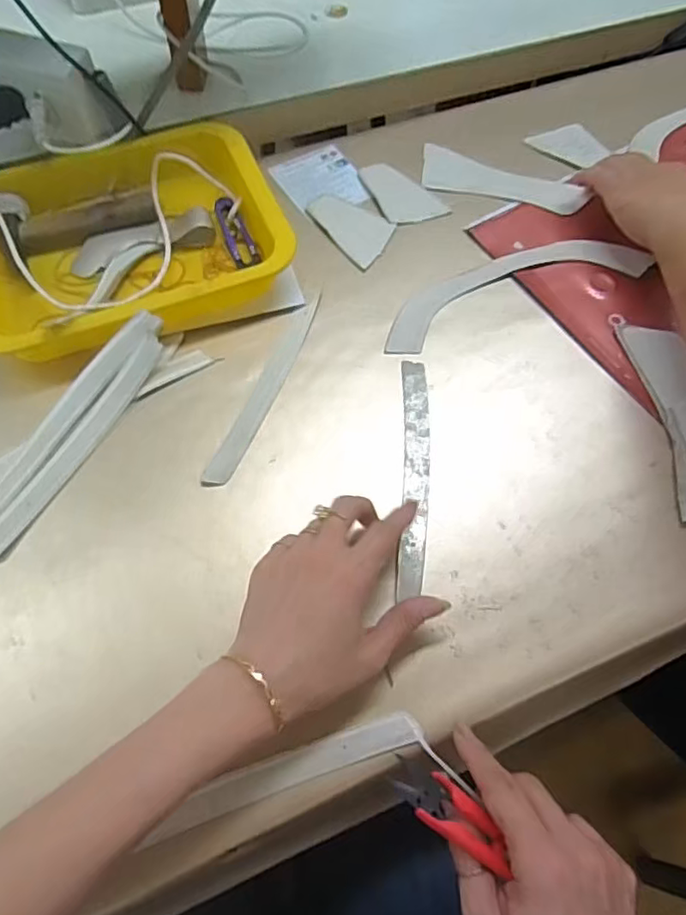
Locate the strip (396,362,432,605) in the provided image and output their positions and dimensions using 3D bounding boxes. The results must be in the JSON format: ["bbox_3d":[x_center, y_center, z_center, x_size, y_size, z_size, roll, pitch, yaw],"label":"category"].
[{"bbox_3d":[0.052,0.009,0.426,0.021,0.004,0.183,4,63,1],"label":"strip"}]

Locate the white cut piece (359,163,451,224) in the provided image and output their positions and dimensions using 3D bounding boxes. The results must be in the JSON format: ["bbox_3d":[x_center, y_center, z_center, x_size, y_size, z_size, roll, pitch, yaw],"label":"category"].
[{"bbox_3d":[0.049,-0.245,0.556,0.048,0.004,0.092,-38,71,-17],"label":"white cut piece"}]

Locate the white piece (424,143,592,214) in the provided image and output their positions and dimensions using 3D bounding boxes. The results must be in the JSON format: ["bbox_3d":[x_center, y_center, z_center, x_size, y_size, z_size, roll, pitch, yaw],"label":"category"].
[{"bbox_3d":[0.148,-0.259,0.565,0.157,0.007,0.054,22,66,8],"label":"white piece"}]

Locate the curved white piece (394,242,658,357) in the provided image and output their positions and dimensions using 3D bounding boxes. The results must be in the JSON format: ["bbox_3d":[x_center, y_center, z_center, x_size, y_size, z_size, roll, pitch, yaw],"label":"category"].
[{"bbox_3d":[0.143,-0.147,0.506,0.239,0.009,0.060,-20,67,-11],"label":"curved white piece"}]

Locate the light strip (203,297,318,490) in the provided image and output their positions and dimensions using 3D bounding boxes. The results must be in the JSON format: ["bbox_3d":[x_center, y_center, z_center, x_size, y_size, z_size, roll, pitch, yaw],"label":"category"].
[{"bbox_3d":[-0.059,-0.054,0.460,0.019,0.004,0.178,21,66,8],"label":"light strip"}]

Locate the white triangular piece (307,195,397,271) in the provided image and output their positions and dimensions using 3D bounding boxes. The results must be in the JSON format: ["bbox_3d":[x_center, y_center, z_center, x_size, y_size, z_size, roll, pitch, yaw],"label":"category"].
[{"bbox_3d":[0.003,-0.208,0.539,0.087,0.004,0.059,34,68,14],"label":"white triangular piece"}]

